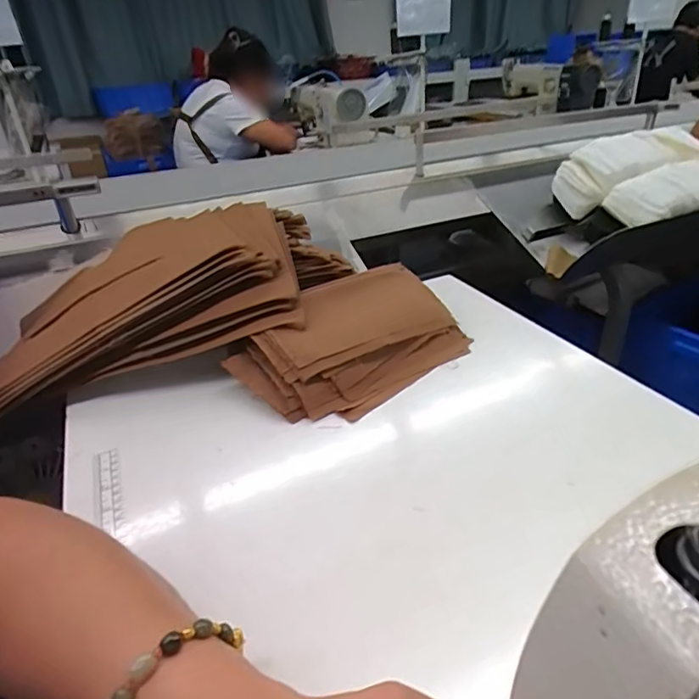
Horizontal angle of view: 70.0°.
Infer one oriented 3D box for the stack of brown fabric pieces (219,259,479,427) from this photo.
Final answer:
[{"bbox_3d":[0.011,-0.016,0.553,0.254,0.070,0.136,-26,37,-32],"label":"stack of brown fabric pieces"}]

